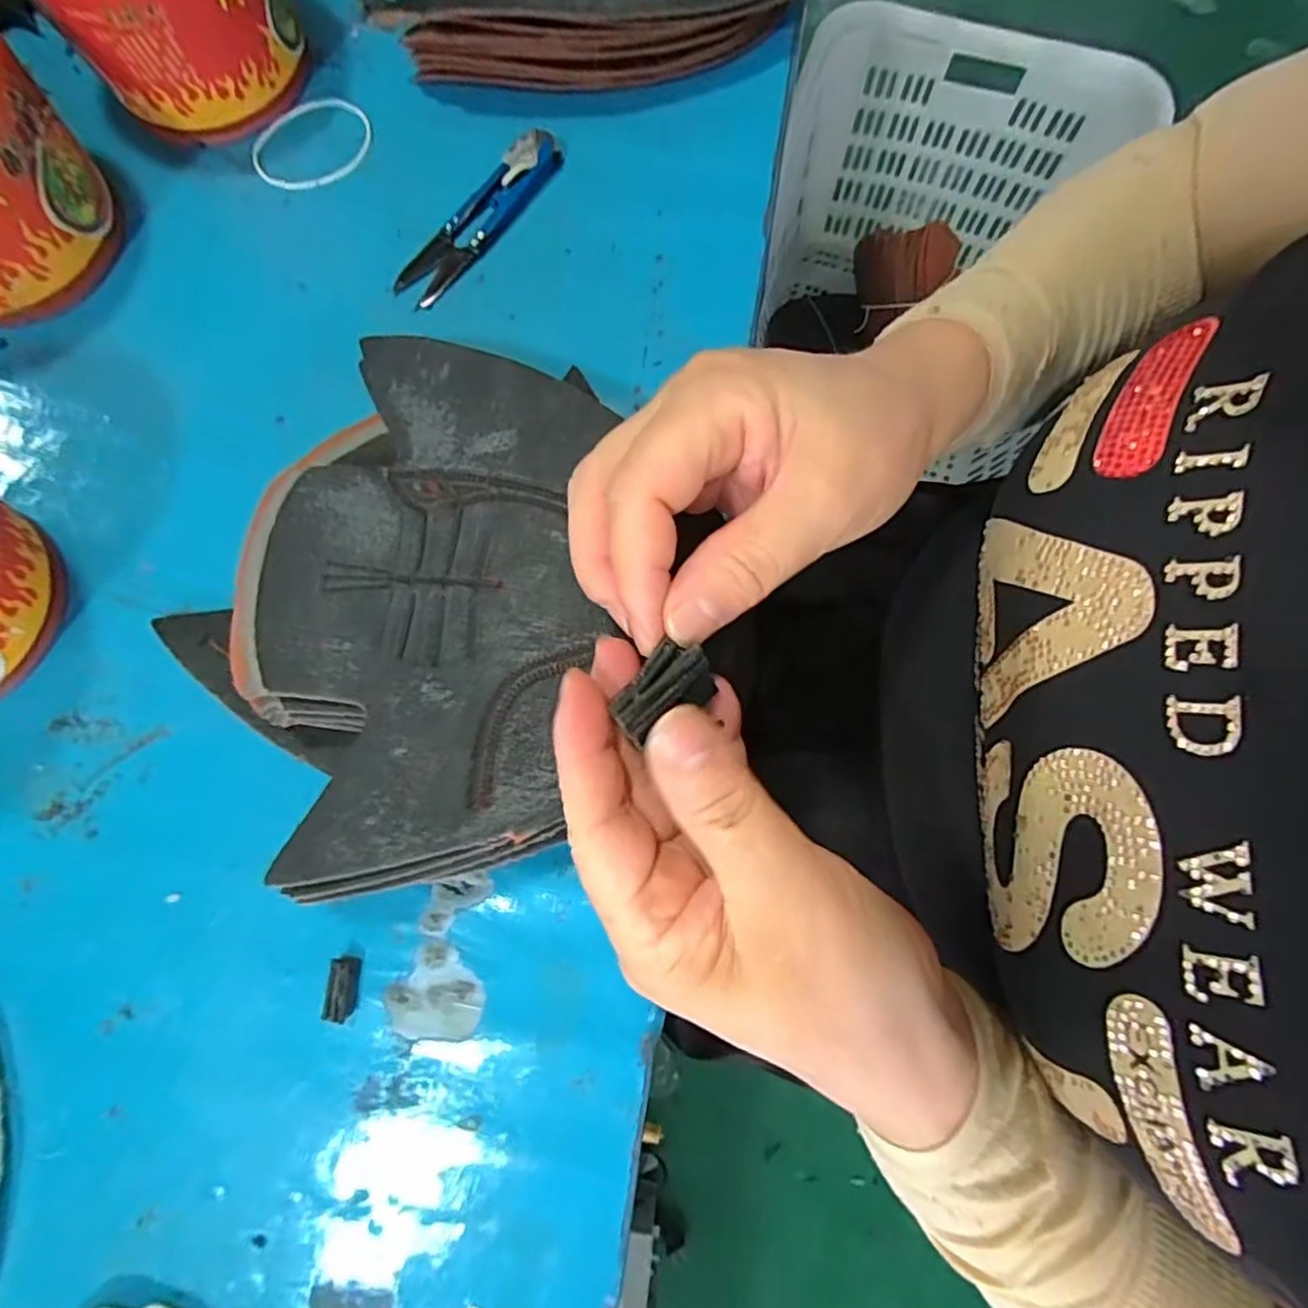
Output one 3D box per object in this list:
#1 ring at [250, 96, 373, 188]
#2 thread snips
[{"bbox_3d":[-0.168,-0.252,0.327,0.059,0.004,0.048,-36,80,-7],"label":"ring"},{"bbox_3d":[-0.082,-0.207,0.313,0.025,0.011,0.102,38,81,7],"label":"thread snips"}]

